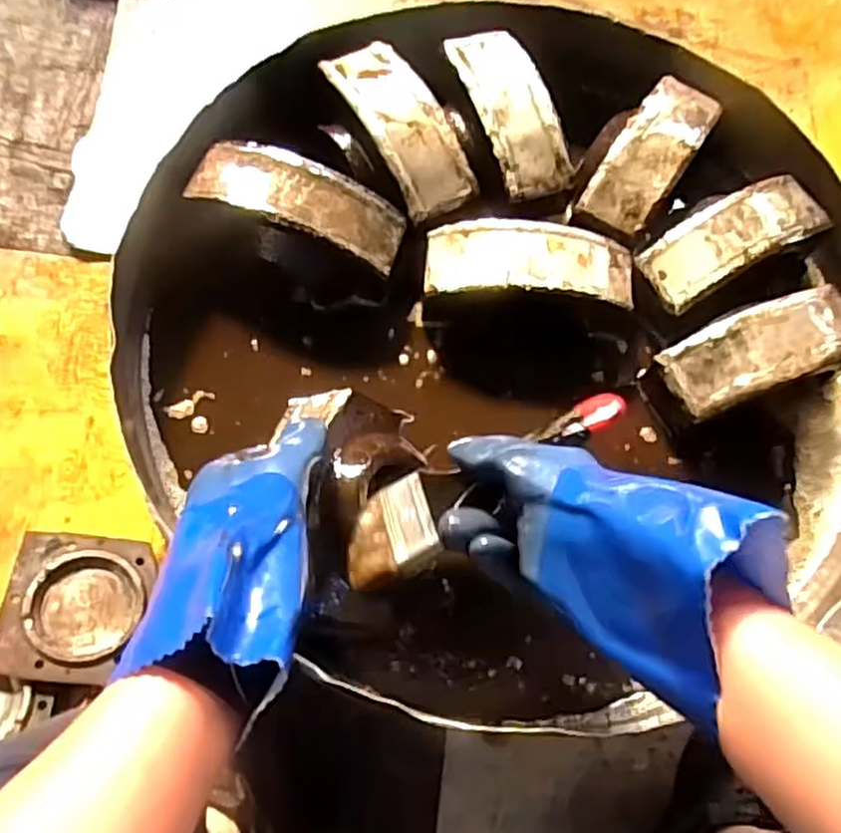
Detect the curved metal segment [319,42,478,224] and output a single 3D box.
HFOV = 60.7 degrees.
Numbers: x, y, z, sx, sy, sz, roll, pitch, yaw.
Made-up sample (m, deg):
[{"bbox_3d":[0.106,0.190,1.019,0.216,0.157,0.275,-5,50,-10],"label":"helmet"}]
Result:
[{"bbox_3d":[-0.016,-0.238,0.591,0.065,0.034,0.161,-27,76,-13],"label":"curved metal segment"}]

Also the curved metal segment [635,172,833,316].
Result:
[{"bbox_3d":[0.255,-0.146,0.580,0.157,0.030,0.061,-27,76,-13],"label":"curved metal segment"}]

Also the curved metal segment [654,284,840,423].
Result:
[{"bbox_3d":[0.265,-0.052,0.546,0.153,0.031,0.065,-19,74,-11],"label":"curved metal segment"}]

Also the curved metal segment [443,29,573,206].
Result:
[{"bbox_3d":[0.077,-0.257,0.605,0.062,0.030,0.156,-17,74,-11],"label":"curved metal segment"}]

